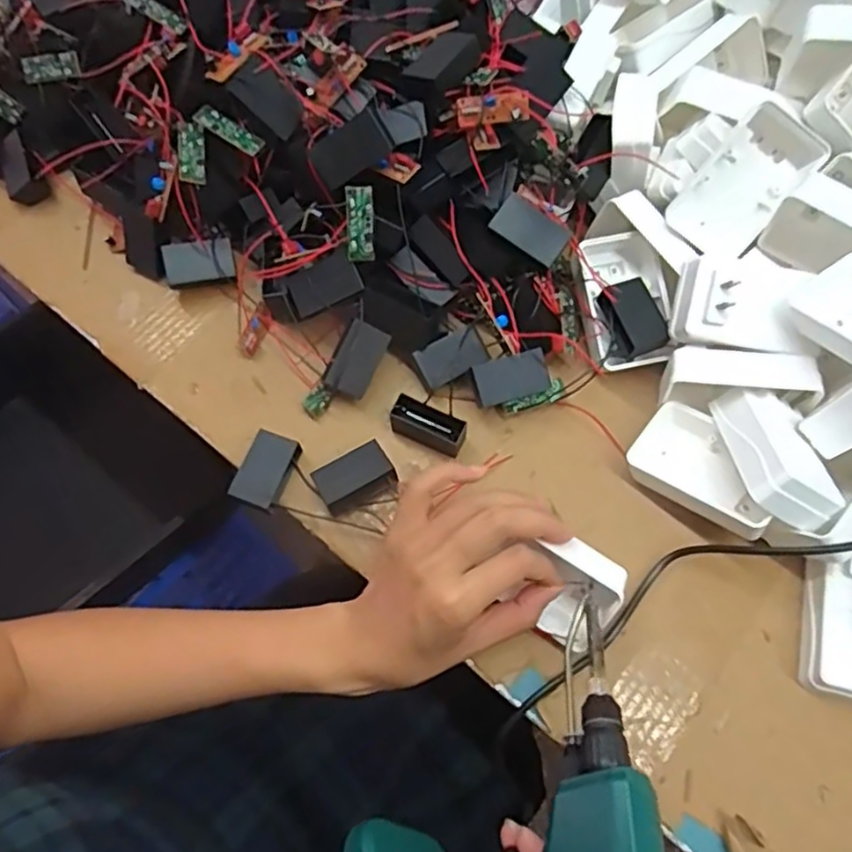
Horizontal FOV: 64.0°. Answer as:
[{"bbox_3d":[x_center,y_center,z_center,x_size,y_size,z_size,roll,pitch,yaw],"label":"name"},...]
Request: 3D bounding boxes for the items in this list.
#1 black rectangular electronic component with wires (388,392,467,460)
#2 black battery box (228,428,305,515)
[{"bbox_3d":[0.001,0.001,0.454,0.051,0.028,0.017,27,72,11],"label":"black rectangular electronic component with wires"},{"bbox_3d":[-0.105,0.029,0.446,0.031,0.016,0.048,20,70,9],"label":"black battery box"}]

